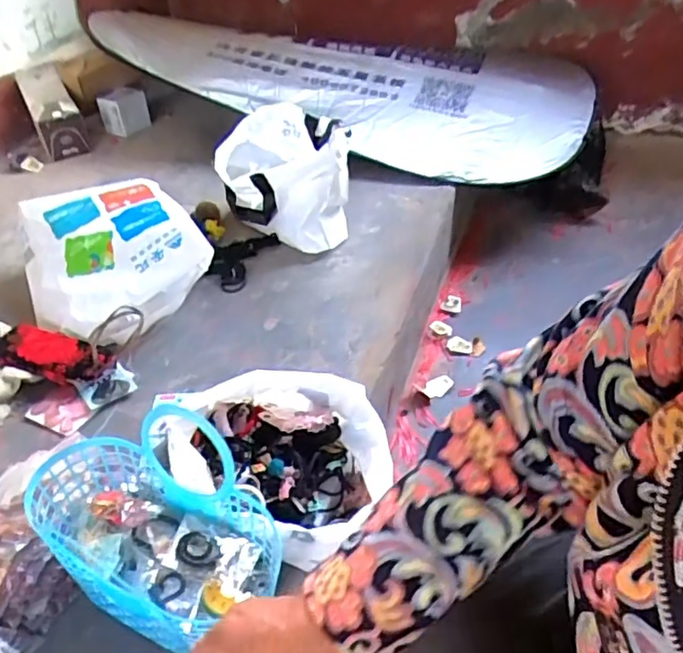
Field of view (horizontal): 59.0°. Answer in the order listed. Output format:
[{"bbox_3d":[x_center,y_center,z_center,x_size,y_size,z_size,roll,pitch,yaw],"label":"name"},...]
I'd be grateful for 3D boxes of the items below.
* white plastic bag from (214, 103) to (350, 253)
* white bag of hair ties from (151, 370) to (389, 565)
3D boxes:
[{"bbox_3d":[-0.116,-0.304,1.219,0.265,0.178,0.244,0,43,4],"label":"white plastic bag"},{"bbox_3d":[-0.066,0.167,0.749,0.258,0.138,0.221,14,46,19],"label":"white bag of hair ties"}]

